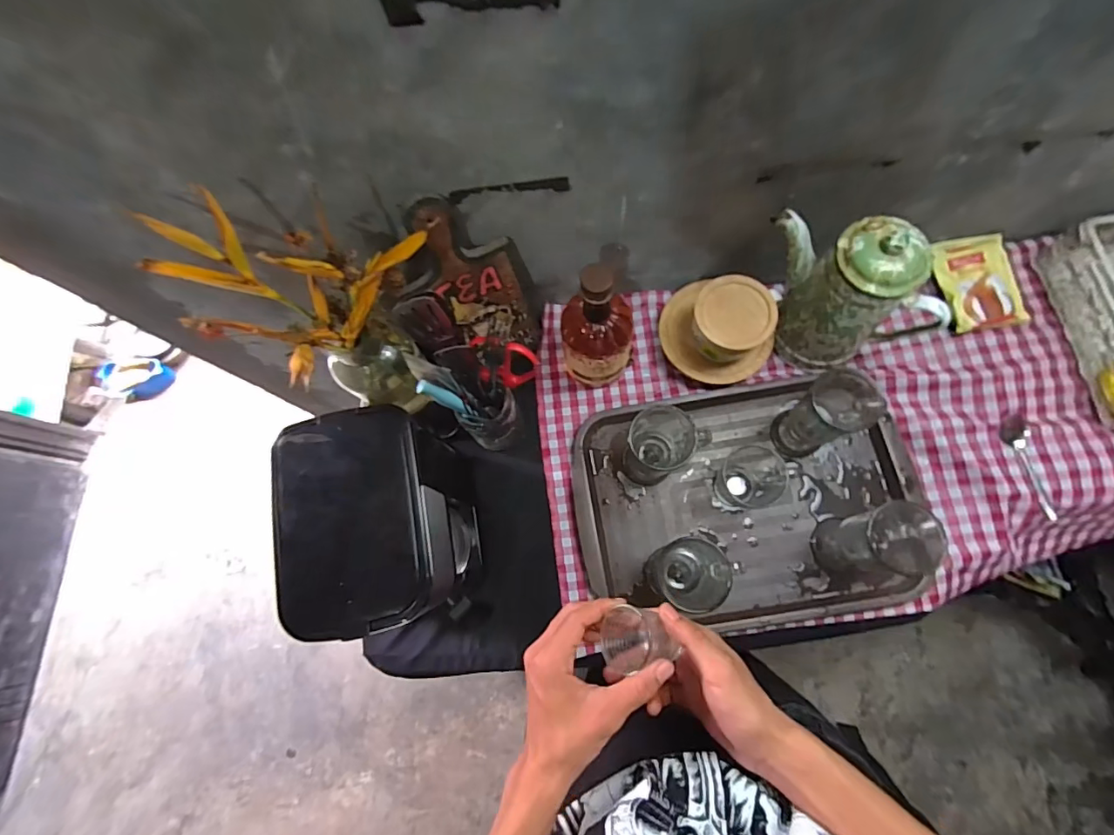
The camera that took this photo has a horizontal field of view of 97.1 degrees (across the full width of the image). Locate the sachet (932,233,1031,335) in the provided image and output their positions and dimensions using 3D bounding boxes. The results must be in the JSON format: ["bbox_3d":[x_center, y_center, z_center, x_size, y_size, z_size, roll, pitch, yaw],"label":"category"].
[{"bbox_3d":[0.566,-0.184,0.661,0.103,0.026,0.130,-10,74,1],"label":"sachet"}]

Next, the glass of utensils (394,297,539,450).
[{"bbox_3d":[-0.092,-0.030,0.571,0.128,0.262,0.073,18,77,8],"label":"glass of utensils"}]

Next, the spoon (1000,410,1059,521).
[{"bbox_3d":[0.591,0.060,0.609,0.034,0.017,0.133,-14,74,0],"label":"spoon"}]

